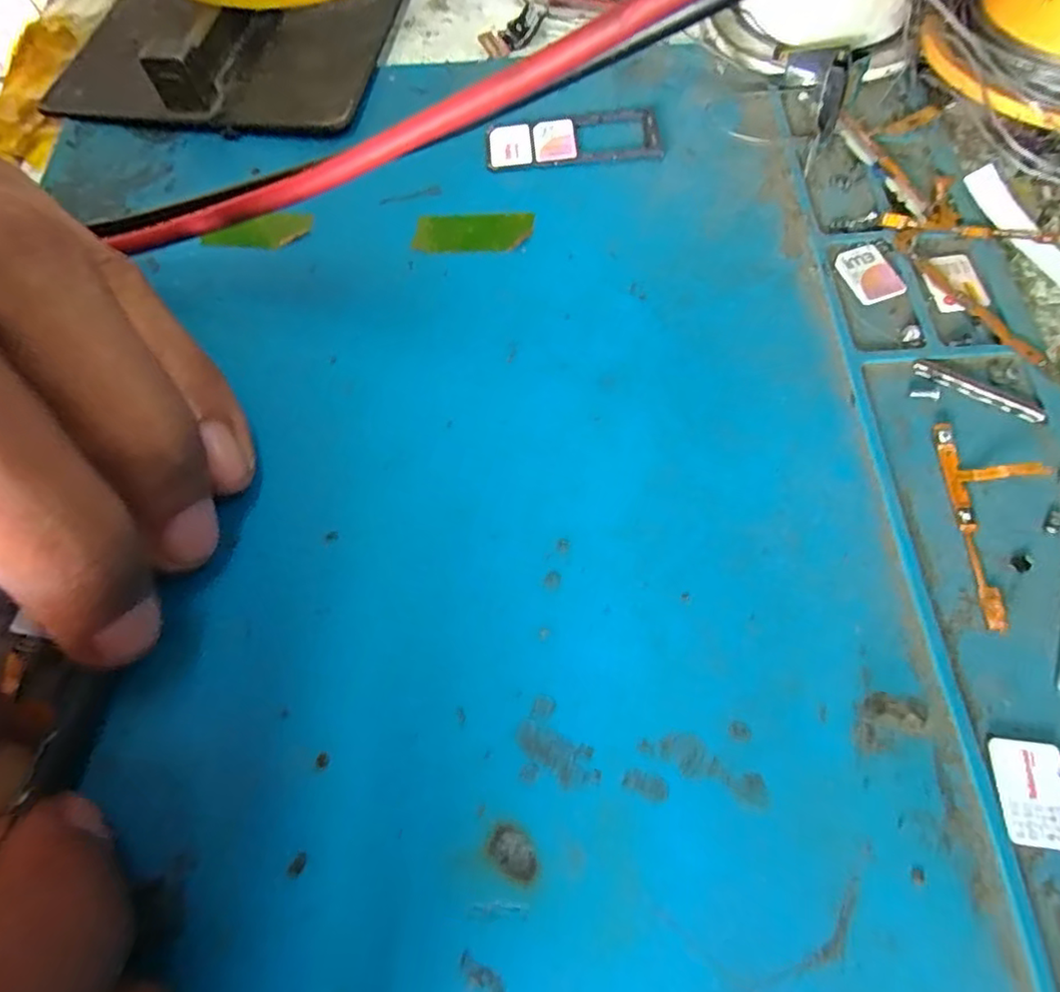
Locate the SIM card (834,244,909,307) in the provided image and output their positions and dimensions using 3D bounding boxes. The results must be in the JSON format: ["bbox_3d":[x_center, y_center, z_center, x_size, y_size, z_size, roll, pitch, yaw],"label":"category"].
[{"bbox_3d":[0.064,-0.042,0.109,0.009,0.004,0.012,-20,70,2],"label":"SIM card"}]

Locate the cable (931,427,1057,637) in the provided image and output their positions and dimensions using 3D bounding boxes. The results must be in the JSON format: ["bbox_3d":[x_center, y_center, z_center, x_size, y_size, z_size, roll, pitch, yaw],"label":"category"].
[{"bbox_3d":[0.074,0.003,0.090,0.014,0.004,0.032,-2,67,3],"label":"cable"}]

